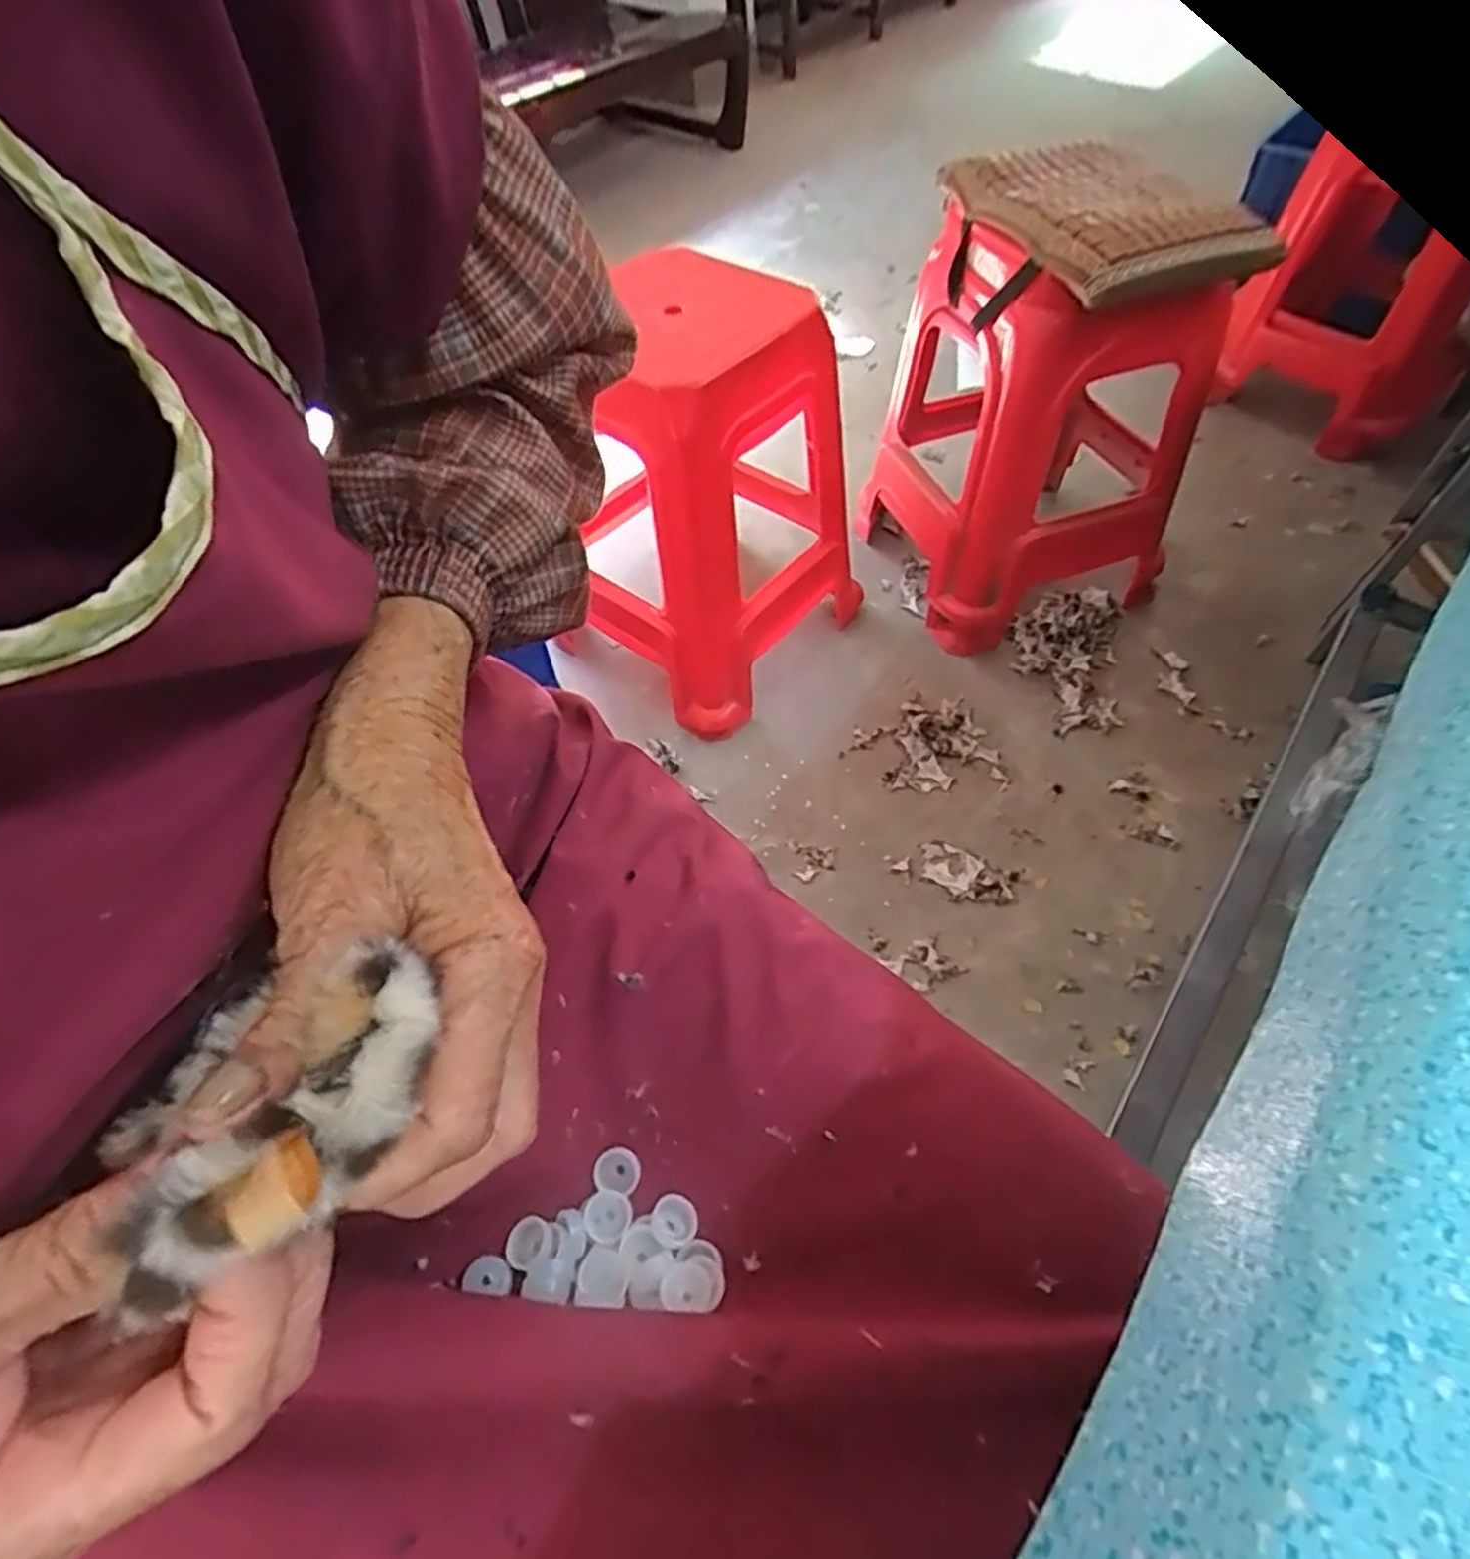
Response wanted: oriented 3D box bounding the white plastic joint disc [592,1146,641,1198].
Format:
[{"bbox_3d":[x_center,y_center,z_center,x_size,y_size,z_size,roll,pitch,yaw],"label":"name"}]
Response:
[{"bbox_3d":[-0.044,0.146,0.290,0.017,0.006,0.015,12,57,13],"label":"white plastic joint disc"}]

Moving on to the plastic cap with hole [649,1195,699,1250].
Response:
[{"bbox_3d":[-0.022,0.159,0.280,0.017,0.004,0.016,-2,55,3],"label":"plastic cap with hole"}]

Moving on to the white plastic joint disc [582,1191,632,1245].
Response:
[{"bbox_3d":[-0.046,0.158,0.282,0.017,0.004,0.016,-2,55,3],"label":"white plastic joint disc"}]

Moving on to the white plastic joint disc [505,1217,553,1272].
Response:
[{"bbox_3d":[-0.073,0.165,0.276,0.015,0.004,0.016,-2,55,3],"label":"white plastic joint disc"}]

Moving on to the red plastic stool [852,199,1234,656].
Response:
[{"bbox_3d":[0.469,-0.553,1.197,0.419,0.515,0.428,-21,57,-12],"label":"red plastic stool"}]

